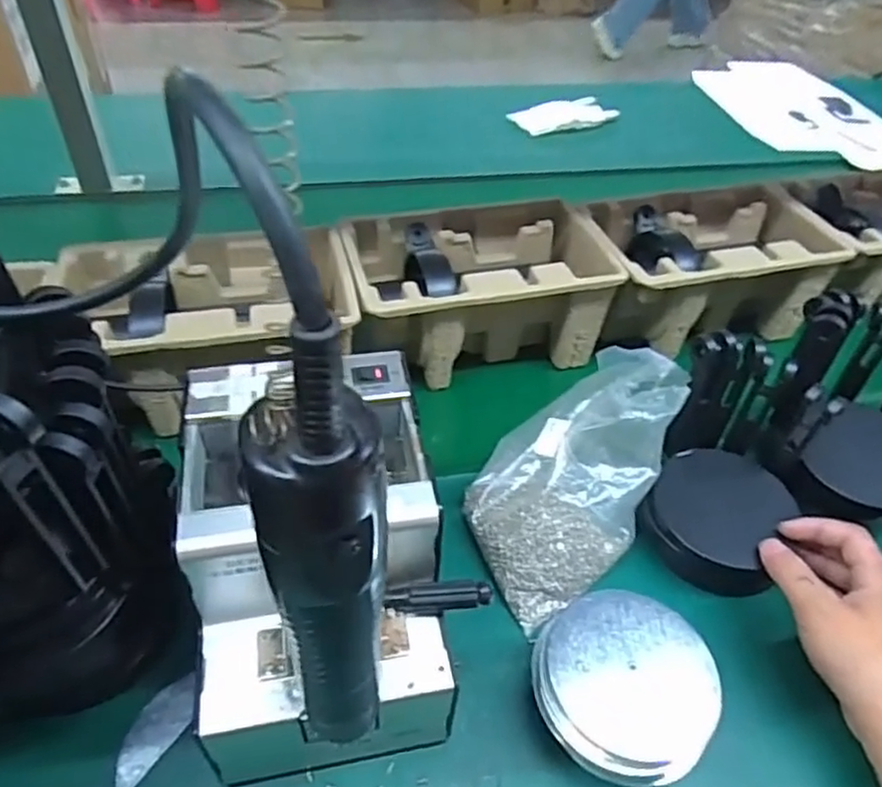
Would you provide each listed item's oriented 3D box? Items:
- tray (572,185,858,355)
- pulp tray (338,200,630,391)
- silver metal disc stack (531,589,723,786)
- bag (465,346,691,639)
[{"bbox_3d":[0.255,-0.127,0.667,0.233,0.093,0.144,-8,45,-13],"label":"tray"},{"bbox_3d":[0.031,-0.092,0.619,0.228,0.101,0.137,-9,46,-14],"label":"pulp tray"},{"bbox_3d":[0.104,0.174,0.389,0.100,0.048,0.097,-19,49,-22],"label":"silver metal disc stack"},{"bbox_3d":[0.089,0.048,0.467,0.163,0.108,0.117,-28,53,-29],"label":"bag"}]

